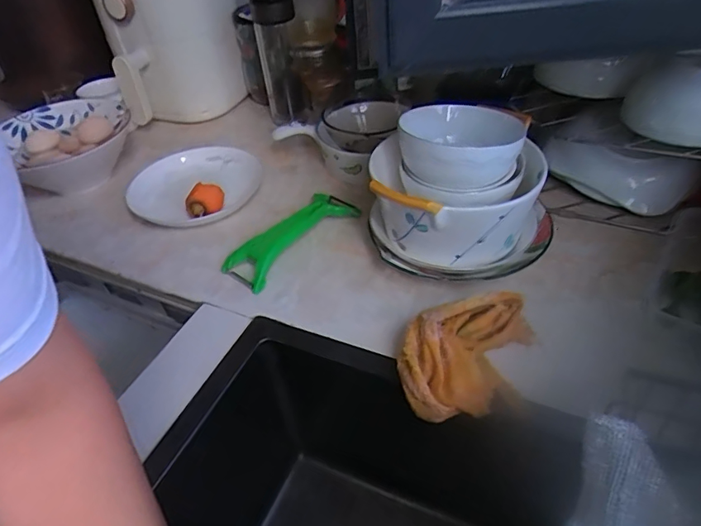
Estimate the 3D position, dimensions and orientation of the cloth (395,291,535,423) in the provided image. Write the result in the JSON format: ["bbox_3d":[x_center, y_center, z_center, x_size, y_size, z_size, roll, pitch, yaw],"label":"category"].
[{"bbox_3d":[0.102,0.077,0.438,0.109,0.059,0.118,6,44,15],"label":"cloth"}]

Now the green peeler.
[{"bbox_3d":[-0.072,-0.037,0.603,0.069,0.031,0.173,28,53,33],"label":"green peeler"}]

